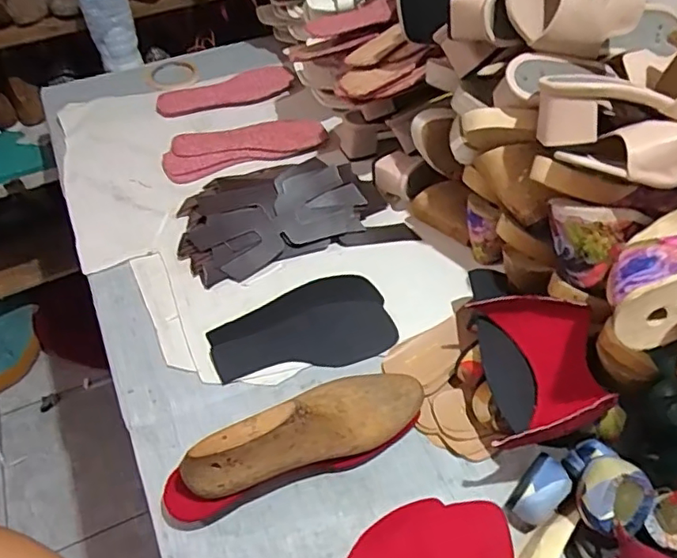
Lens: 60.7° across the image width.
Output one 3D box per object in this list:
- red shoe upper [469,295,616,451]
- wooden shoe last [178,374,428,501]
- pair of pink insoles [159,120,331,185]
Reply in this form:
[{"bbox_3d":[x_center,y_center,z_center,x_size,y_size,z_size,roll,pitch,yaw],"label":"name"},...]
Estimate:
[{"bbox_3d":[0.191,0.084,0.556,0.104,0.061,0.154,-5,49,-2],"label":"red shoe upper"},{"bbox_3d":[-0.030,0.130,0.535,0.227,0.072,0.069,-21,51,-15],"label":"wooden shoe last"},{"bbox_3d":[-0.152,-0.214,0.914,0.246,0.014,0.106,-19,51,-13],"label":"pair of pink insoles"}]

